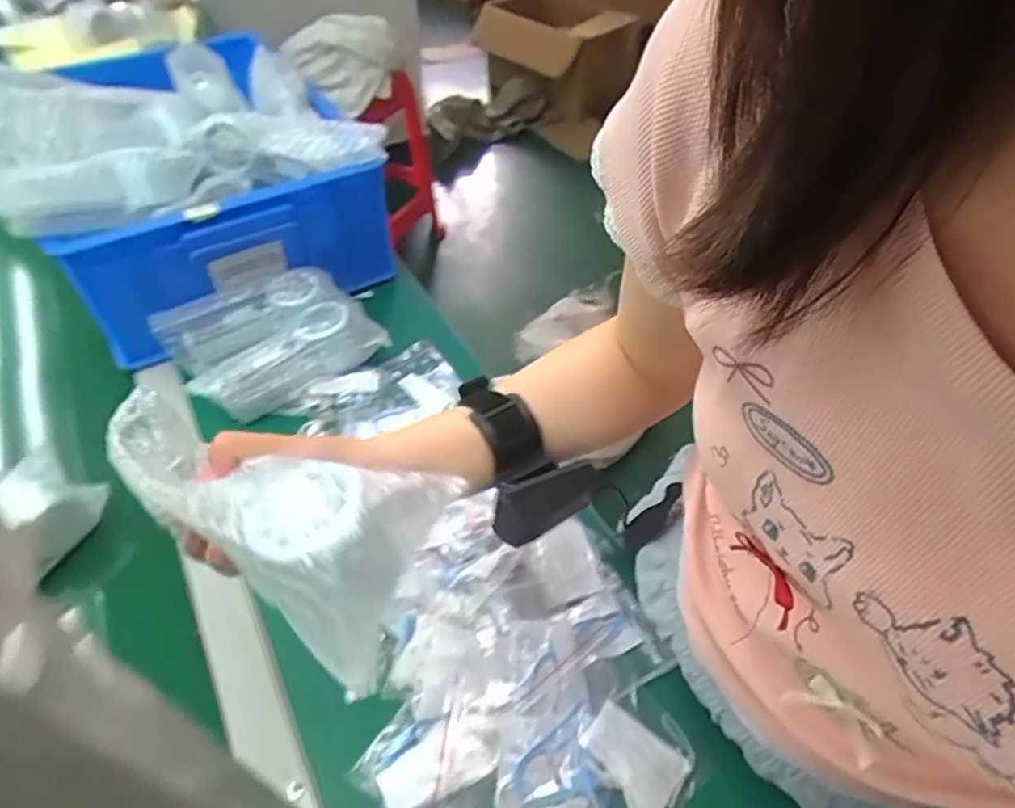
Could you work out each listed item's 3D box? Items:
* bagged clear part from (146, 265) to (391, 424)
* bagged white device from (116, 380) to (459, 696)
[{"bbox_3d":[-0.250,-0.070,0.681,0.197,0.064,0.135,-25,53,-26],"label":"bagged clear part"},{"bbox_3d":[-0.120,0.047,0.322,0.188,0.053,0.089,23,48,21],"label":"bagged white device"}]

